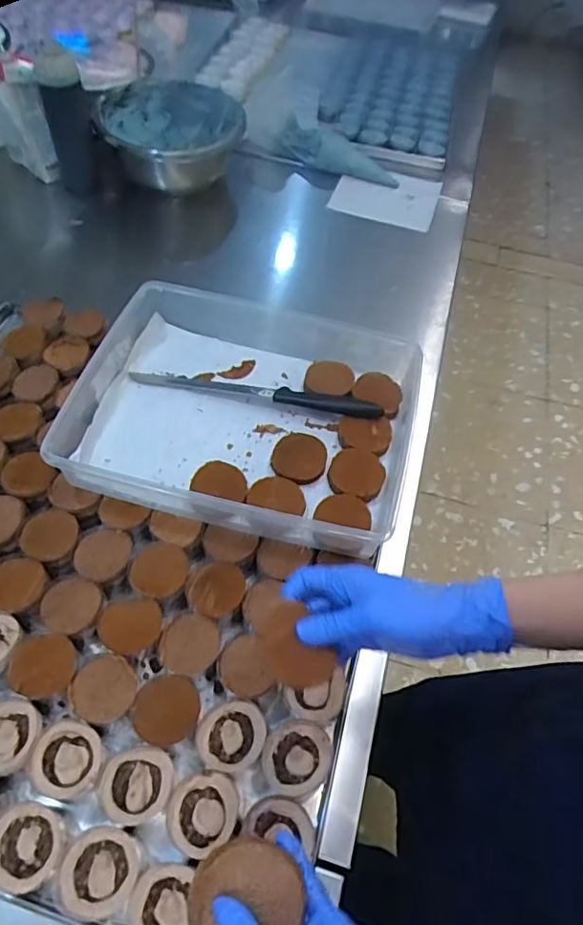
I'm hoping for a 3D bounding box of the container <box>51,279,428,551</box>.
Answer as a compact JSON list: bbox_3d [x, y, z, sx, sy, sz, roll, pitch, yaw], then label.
[{"bbox_3d":[-0.051,-0.060,0.633,0.368,0.075,0.290,13,54,6],"label":"container"}]

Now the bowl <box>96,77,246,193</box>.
[{"bbox_3d":[-0.221,-0.627,1.051,0.227,0.116,0.248,2,53,-3],"label":"bowl"}]

